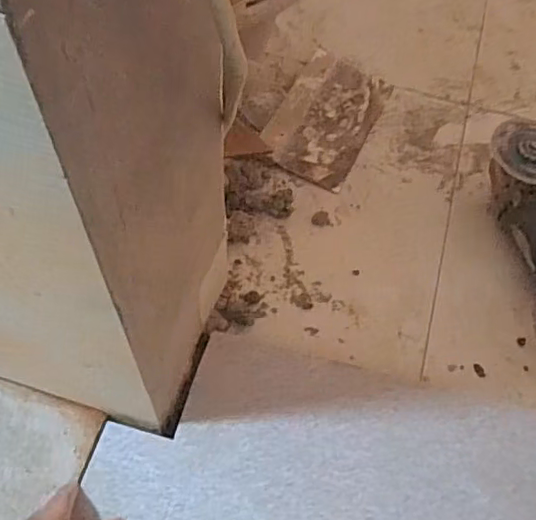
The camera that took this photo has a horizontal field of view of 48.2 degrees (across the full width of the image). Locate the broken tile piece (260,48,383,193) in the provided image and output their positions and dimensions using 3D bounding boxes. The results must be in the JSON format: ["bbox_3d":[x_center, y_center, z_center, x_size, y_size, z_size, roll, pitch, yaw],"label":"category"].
[{"bbox_3d":[0.073,-0.184,0.751,0.109,0.011,0.202,25,61,2],"label":"broken tile piece"}]

